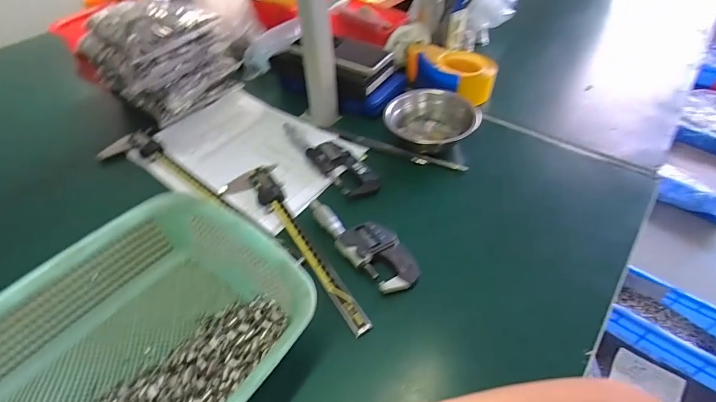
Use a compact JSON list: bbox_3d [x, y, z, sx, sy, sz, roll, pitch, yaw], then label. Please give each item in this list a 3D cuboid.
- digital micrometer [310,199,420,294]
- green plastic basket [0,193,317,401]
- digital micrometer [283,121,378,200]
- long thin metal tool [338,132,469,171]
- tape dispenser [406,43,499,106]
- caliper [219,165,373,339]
[{"bbox_3d":[0.001,0.043,0.455,0.057,0.020,0.164,-34,53,-27],"label":"digital micrometer"},{"bbox_3d":[-0.197,0.143,0.330,0.226,0.085,0.304,26,52,25],"label":"green plastic basket"},{"bbox_3d":[-0.043,-0.065,0.559,0.048,0.019,0.183,-29,51,-23],"label":"digital micrometer"},{"bbox_3d":[0.060,-0.071,0.571,0.198,0.011,0.016,19,49,20],"label":"long thin metal tool"},{"bbox_3d":[0.152,-0.223,0.669,0.089,0.055,0.155,-30,51,-24],"label":"tape dispenser"},{"bbox_3d":[-0.073,0.041,0.465,0.069,0.013,0.284,-30,51,-24],"label":"caliper"}]

